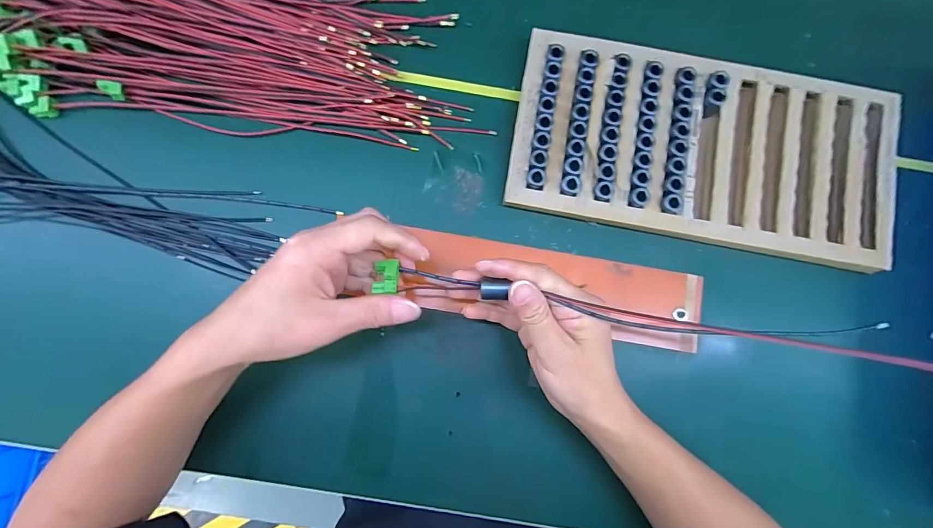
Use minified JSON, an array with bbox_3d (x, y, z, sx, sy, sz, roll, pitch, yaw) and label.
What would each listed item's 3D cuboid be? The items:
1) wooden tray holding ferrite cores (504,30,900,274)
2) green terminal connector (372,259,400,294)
[{"bbox_3d":[0.224,-0.109,0.397,0.349,0.035,0.170,10,84,-2],"label":"wooden tray holding ferrite cores"},{"bbox_3d":[-0.060,0.009,0.310,0.019,0.008,0.026,3,84,-2],"label":"green terminal connector"}]

